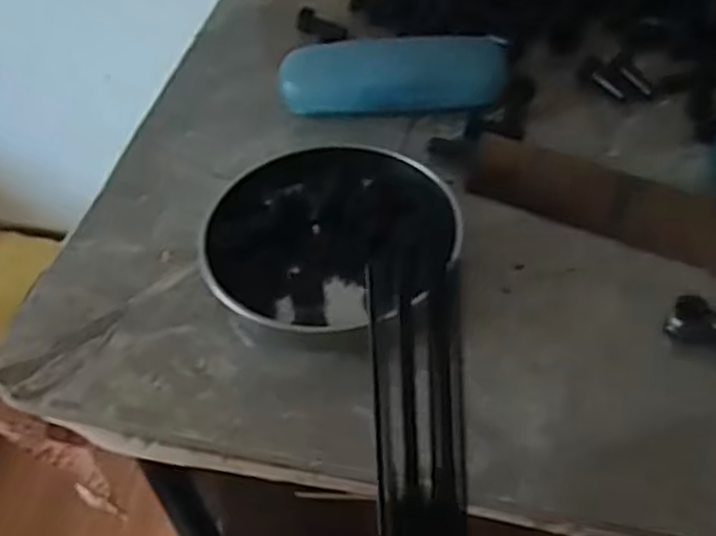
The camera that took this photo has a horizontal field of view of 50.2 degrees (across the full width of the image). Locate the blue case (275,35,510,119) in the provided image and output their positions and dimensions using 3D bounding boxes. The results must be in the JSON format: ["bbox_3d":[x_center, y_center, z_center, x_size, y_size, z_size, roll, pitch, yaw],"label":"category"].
[{"bbox_3d":[0.024,-0.133,0.519,0.149,0.028,0.053,-3,49,1],"label":"blue case"}]

